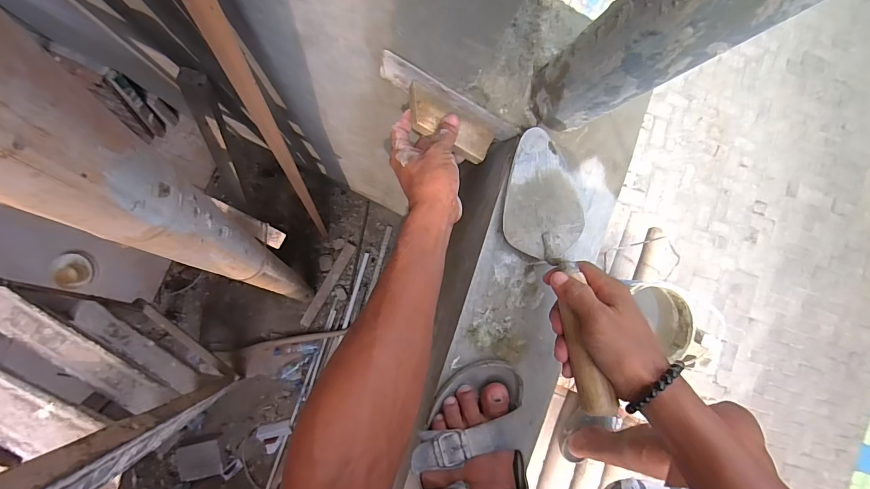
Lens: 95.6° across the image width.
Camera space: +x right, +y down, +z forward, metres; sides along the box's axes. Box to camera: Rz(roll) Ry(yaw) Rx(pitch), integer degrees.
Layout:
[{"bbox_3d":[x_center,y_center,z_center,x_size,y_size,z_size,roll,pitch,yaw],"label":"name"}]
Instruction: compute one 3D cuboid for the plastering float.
[{"bbox_3d":[0.005,-0.142,0.425,0.154,0.053,0.053,32,87,-9],"label":"plastering float"}]

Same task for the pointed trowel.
[{"bbox_3d":[0.122,0.020,0.386,0.084,0.054,0.273,-2,68,-9],"label":"pointed trowel"}]

